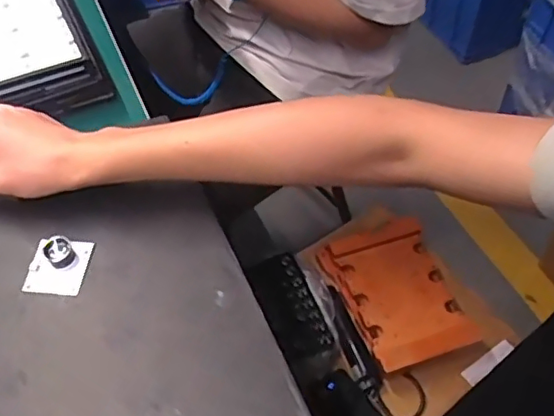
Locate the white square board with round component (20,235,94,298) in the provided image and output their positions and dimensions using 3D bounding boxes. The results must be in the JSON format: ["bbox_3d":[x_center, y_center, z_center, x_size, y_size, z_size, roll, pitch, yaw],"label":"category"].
[{"bbox_3d":[-0.174,0.043,0.452,0.044,0.021,0.047,5,53,4],"label":"white square board with round component"}]

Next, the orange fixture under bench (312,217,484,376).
[{"bbox_3d":[0.208,0.140,0.994,0.193,0.045,0.267,-17,54,-13],"label":"orange fixture under bench"}]

